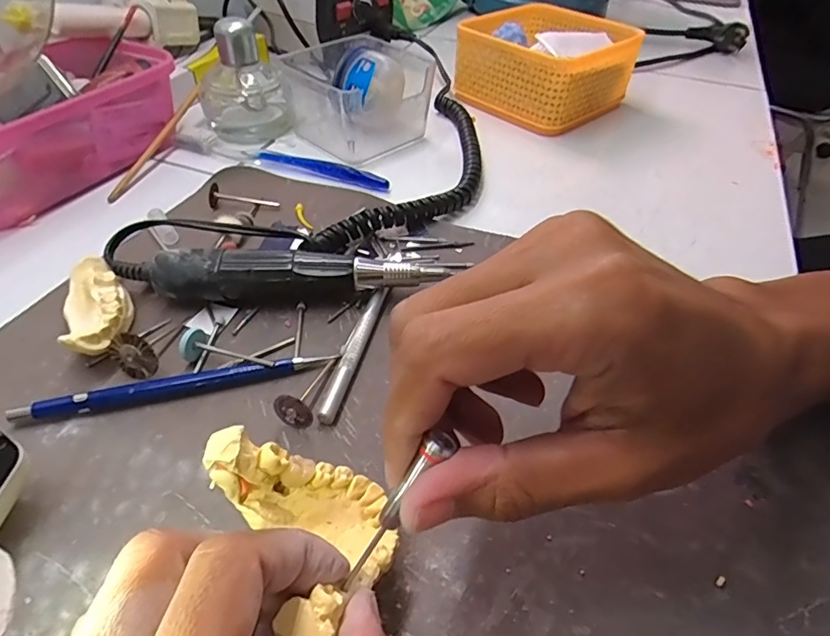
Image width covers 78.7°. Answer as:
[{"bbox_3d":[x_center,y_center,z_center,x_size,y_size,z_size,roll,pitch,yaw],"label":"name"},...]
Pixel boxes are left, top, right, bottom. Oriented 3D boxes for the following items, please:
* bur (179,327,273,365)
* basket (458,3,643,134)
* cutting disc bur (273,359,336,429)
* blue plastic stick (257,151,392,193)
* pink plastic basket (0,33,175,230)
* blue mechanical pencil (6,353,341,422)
[{"bbox_3d":[-0.090,0.016,0.247,0.044,0.014,0.014,6,45,3],"label":"bur"},{"bbox_3d":[0.120,-0.245,0.488,0.135,0.064,0.148,-31,54,-29],"label":"basket"},{"bbox_3d":[-0.048,0.035,0.238,0.017,0.016,0.042,13,26,10],"label":"cutting disc bur"},{"bbox_3d":[-0.070,-0.113,0.387,0.108,0.011,0.007,17,46,13],"label":"blue plastic stick"},{"bbox_3d":[-0.264,-0.140,0.368,0.101,0.063,0.197,18,46,15],"label":"pink plastic basket"},{"bbox_3d":[-0.108,0.032,0.236,0.140,0.009,0.009,-11,46,-14],"label":"blue mechanical pencil"}]

